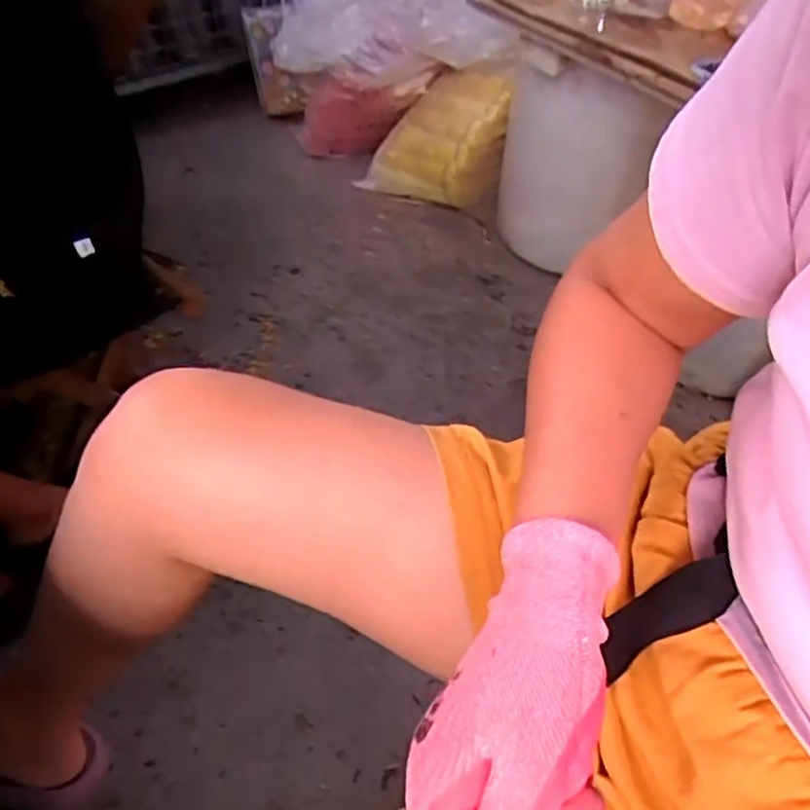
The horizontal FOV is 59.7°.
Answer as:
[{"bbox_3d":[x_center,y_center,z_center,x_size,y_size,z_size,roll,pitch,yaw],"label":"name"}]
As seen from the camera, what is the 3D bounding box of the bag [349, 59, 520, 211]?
[{"bbox_3d":[0.060,-0.567,1.506,0.302,0.287,0.130,12,47,6],"label":"bag"}]

